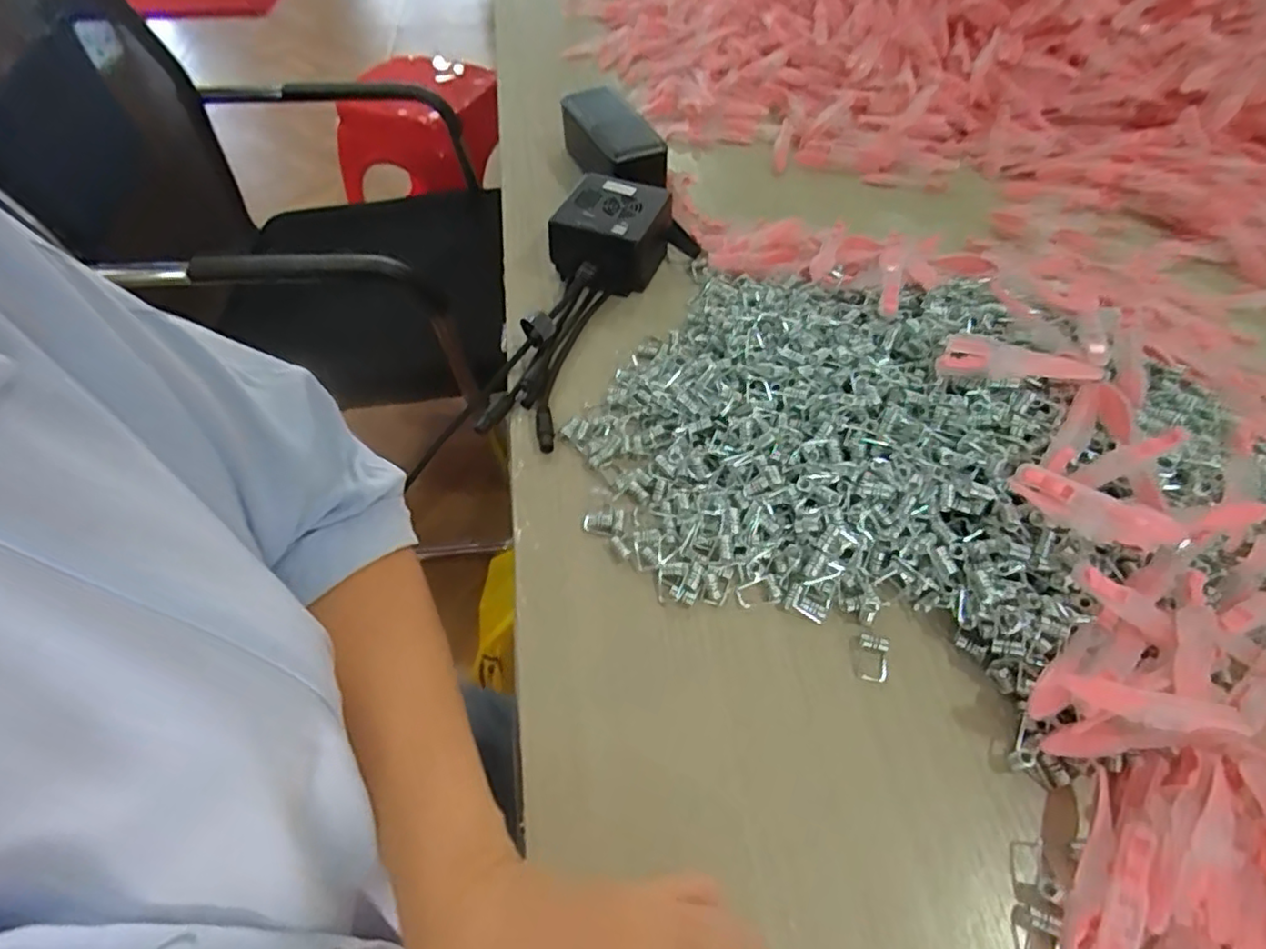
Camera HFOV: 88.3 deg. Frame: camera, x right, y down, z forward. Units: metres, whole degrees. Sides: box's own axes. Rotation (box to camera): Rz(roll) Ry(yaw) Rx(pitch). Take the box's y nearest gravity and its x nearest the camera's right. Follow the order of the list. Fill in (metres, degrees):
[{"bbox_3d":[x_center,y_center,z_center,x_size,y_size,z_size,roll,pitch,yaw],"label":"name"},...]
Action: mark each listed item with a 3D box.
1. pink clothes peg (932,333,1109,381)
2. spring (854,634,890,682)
[{"bbox_3d":[0.213,-0.060,0.361,0.078,0.015,0.023,17,54,12],"label":"pink clothes peg"},{"bbox_3d":[0.119,0.091,0.324,0.015,0.007,0.024,16,55,12],"label":"spring"}]

